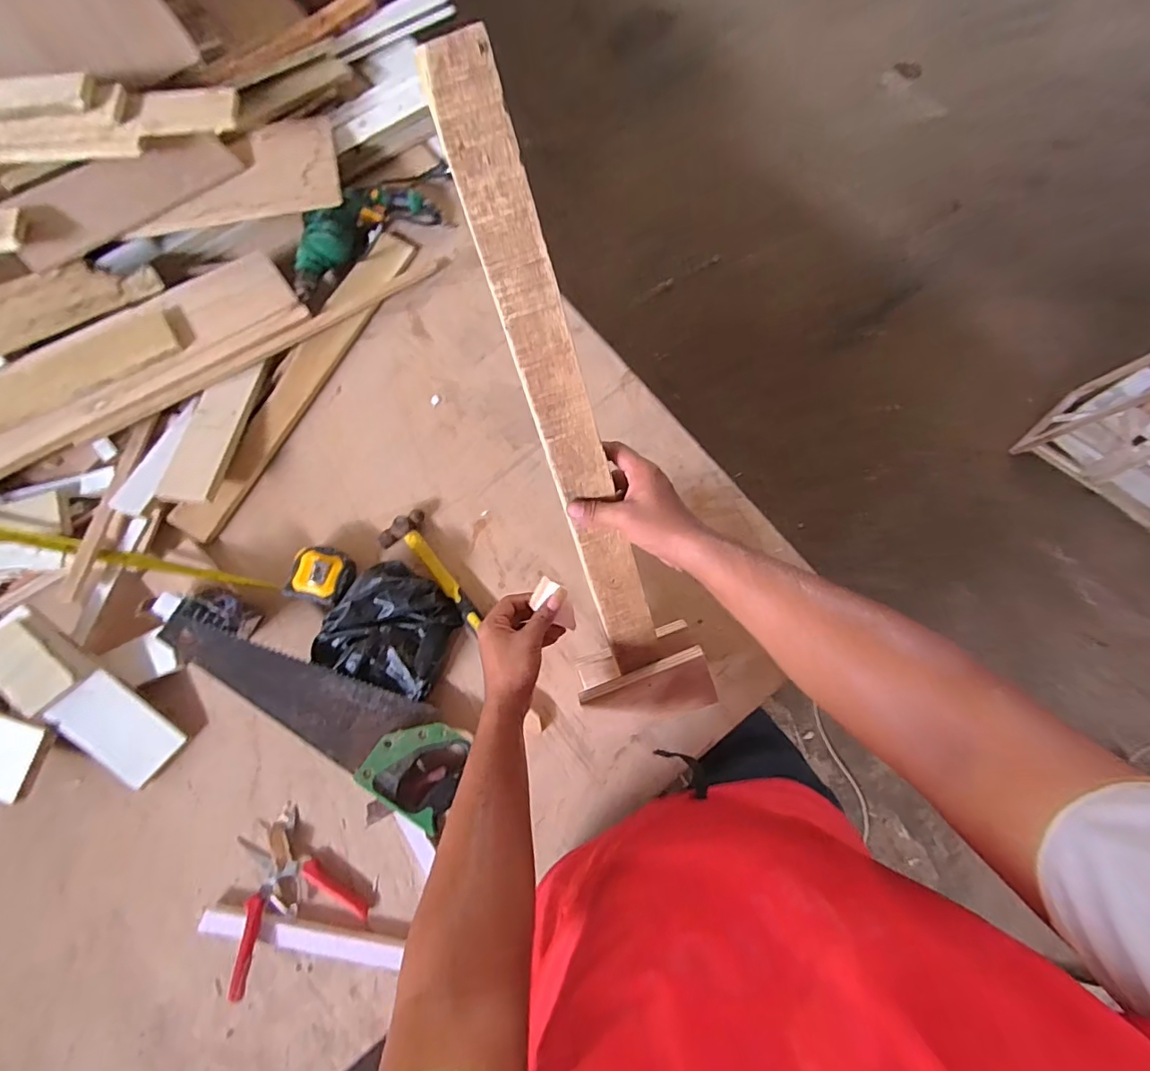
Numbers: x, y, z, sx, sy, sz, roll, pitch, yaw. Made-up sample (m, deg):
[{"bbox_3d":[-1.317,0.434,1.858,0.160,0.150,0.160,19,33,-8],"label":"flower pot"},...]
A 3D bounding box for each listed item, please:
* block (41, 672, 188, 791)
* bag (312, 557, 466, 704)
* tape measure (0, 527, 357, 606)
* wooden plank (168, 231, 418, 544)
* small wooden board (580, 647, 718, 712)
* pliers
[{"bbox_3d":[-0.593,0.252,0.675,0.145,0.012,0.073,43,67,-4],"label":"block"},{"bbox_3d":[-0.250,0.123,0.710,0.166,0.065,0.157,20,76,3],"label":"bag"},{"bbox_3d":[-0.613,0.021,0.738,0.599,0.041,0.083,9,76,0],"label":"tape measure"},{"bbox_3d":[-0.434,-0.259,0.828,0.075,0.021,0.580,26,77,5],"label":"wooden plank"},{"bbox_3d":[0.091,0.194,0.624,0.154,0.015,0.082,-19,108,-4],"label":"small wooden board"},{"bbox_3d":[-0.360,0.432,0.640,0.151,0.051,0.163,-28,78,-8],"label":"pliers"}]

